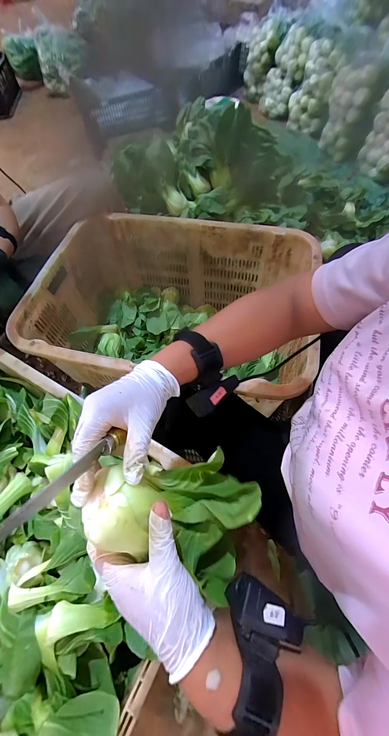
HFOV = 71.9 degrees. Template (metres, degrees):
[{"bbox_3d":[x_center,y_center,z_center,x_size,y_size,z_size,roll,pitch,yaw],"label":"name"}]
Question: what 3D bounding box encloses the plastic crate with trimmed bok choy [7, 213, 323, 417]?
[{"bbox_3d":[-0.055,-0.135,0.753,0.654,0.299,0.483,10,62,9],"label":"plastic crate with trimmed bok choy"}]

